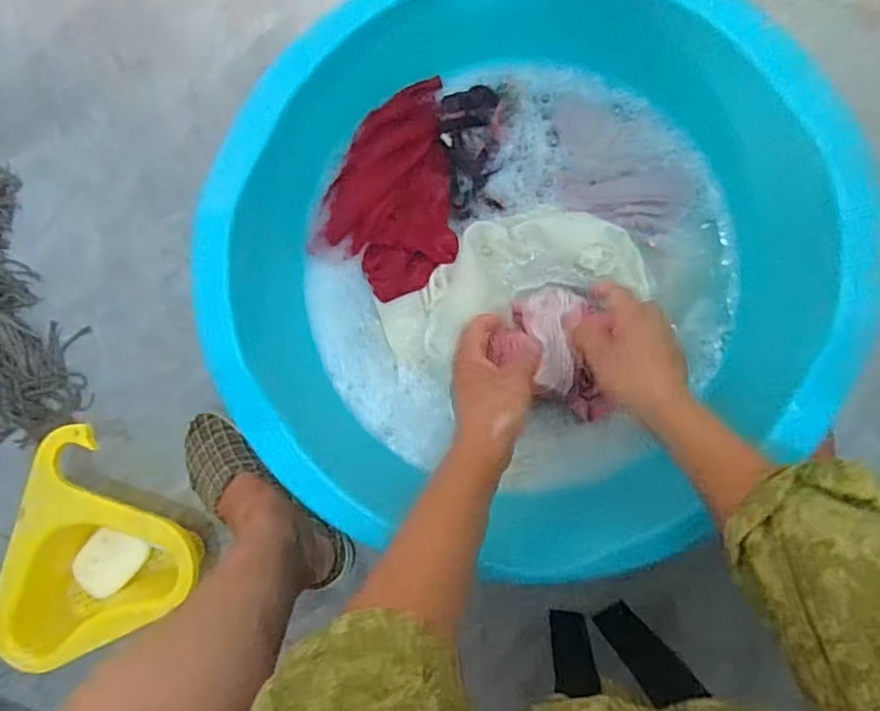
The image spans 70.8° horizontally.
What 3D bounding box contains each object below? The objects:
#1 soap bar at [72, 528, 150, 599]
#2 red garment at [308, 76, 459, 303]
[{"bbox_3d":[-0.369,0.230,0.687,0.063,0.022,0.068,40,83,-18],"label":"soap bar"},{"bbox_3d":[-0.052,-0.145,0.570,0.124,0.032,0.178,-3,92,7],"label":"red garment"}]

